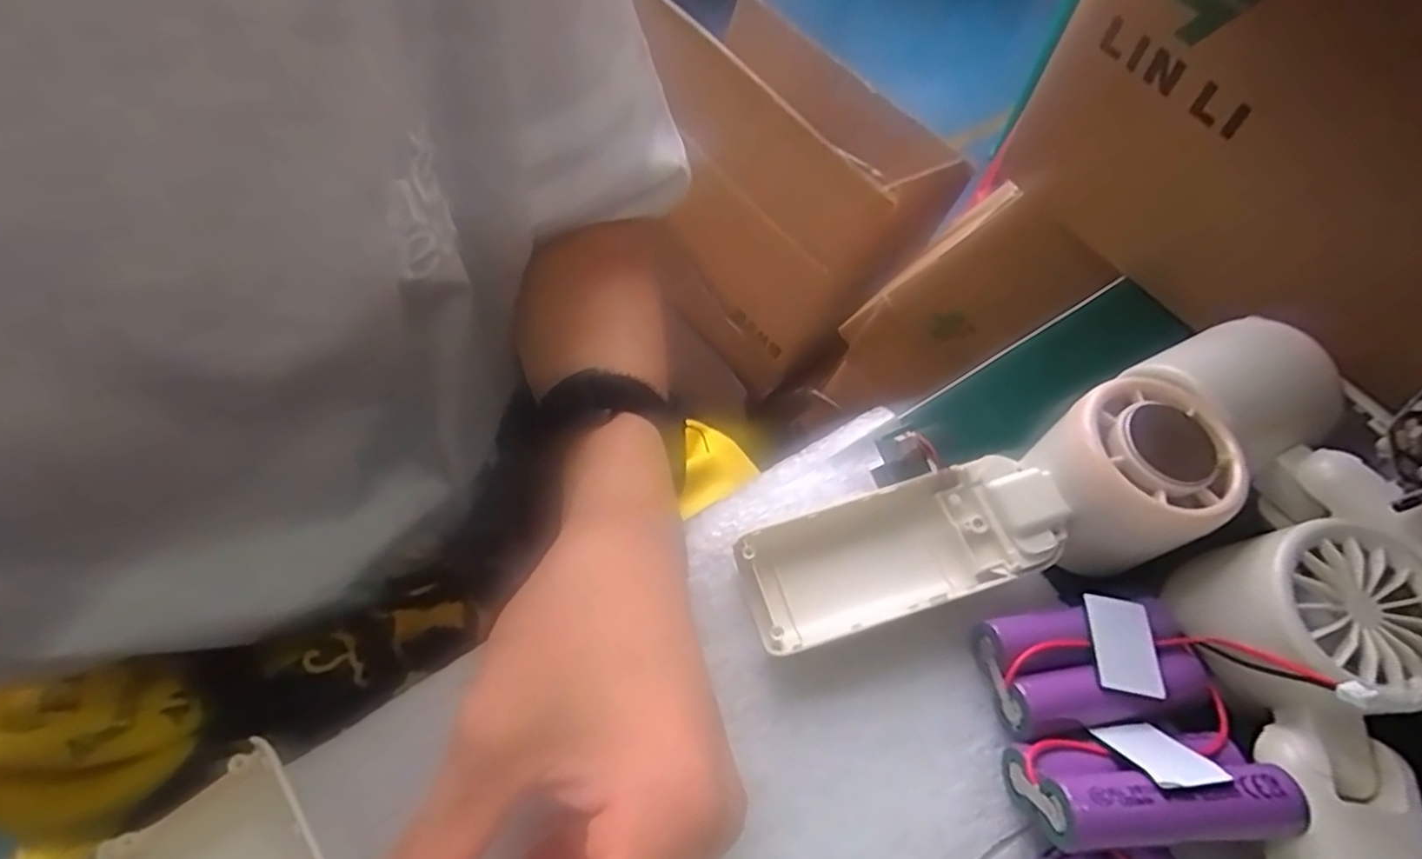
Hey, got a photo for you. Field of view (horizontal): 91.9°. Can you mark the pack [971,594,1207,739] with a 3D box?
[{"bbox_3d":[0.121,0.073,0.221,0.066,0.021,0.032,-9,60,-8],"label":"pack"}]

